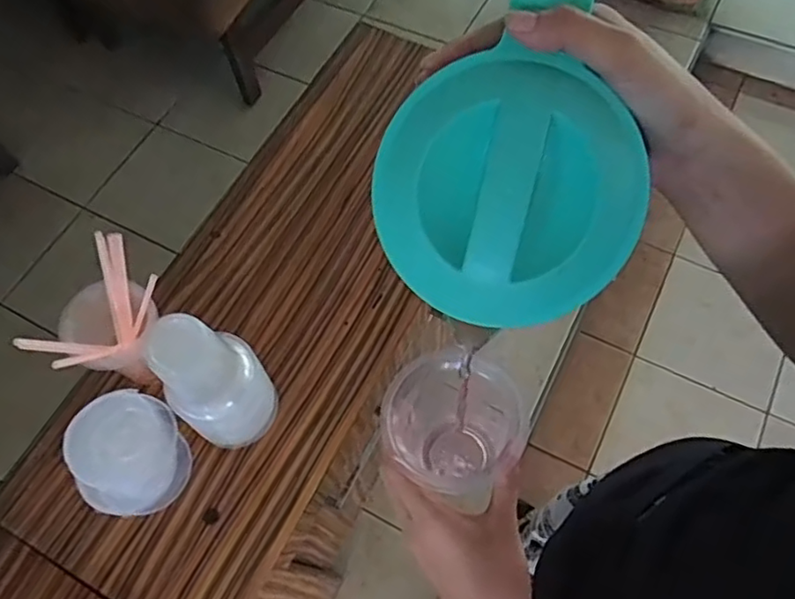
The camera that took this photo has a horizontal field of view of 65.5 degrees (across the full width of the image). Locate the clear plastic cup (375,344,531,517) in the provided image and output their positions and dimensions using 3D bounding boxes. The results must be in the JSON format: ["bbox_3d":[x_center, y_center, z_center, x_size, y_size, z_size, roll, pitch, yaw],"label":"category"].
[{"bbox_3d":[0.041,0.090,0.415,0.089,0.099,0.079,0,71,11],"label":"clear plastic cup"}]

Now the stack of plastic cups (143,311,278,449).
[{"bbox_3d":[-0.170,0.081,0.581,0.085,0.189,0.067,-40,71,-14],"label":"stack of plastic cups"}]

